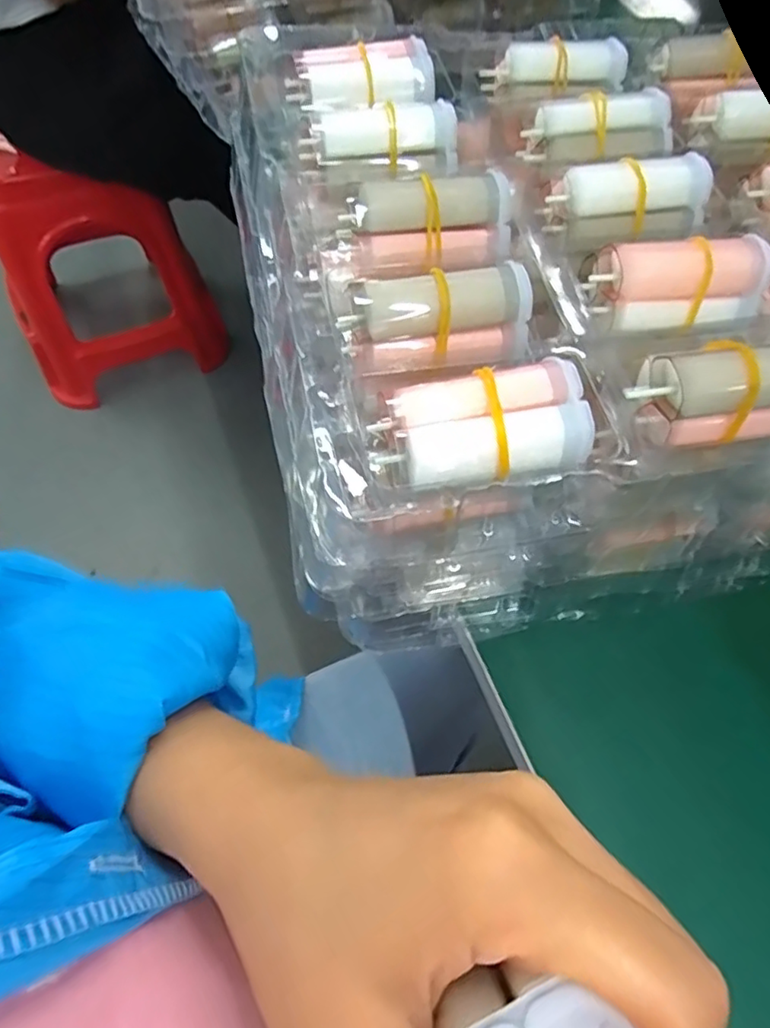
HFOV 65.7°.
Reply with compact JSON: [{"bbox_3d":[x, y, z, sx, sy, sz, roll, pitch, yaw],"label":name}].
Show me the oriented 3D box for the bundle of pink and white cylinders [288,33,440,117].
[{"bbox_3d":[-0.010,-0.209,0.285,0.069,0.019,0.030,-12,63,-10],"label":"bundle of pink and white cylinders"}]

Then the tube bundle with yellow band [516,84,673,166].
[{"bbox_3d":[0.100,-0.180,0.279,0.073,0.021,0.019,-11,63,-10],"label":"tube bundle with yellow band"}]

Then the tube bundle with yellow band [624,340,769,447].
[{"bbox_3d":[0.124,-0.044,0.210,0.070,0.024,0.027,-6,62,-7],"label":"tube bundle with yellow band"}]

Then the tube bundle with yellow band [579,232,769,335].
[{"bbox_3d":[0.116,-0.093,0.236,0.066,0.029,0.034,-5,62,-7],"label":"tube bundle with yellow band"}]

